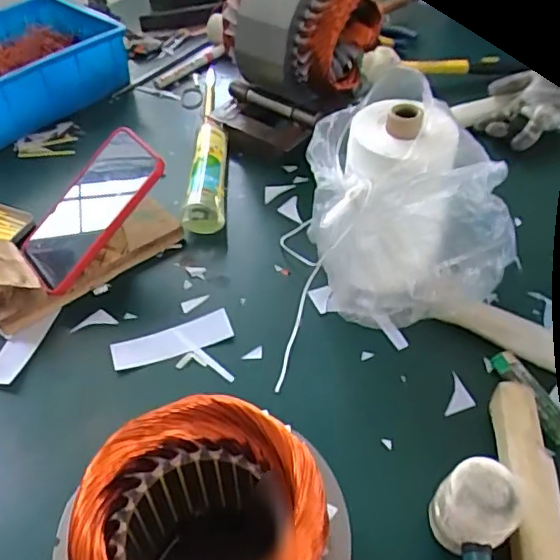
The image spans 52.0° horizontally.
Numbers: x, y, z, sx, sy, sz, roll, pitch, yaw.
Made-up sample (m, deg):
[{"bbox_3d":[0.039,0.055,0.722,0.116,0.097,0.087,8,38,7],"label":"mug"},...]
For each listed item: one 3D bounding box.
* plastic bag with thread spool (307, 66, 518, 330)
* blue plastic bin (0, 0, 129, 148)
[{"bbox_3d":[0.116,-0.065,0.527,0.164,0.173,0.161,-8,46,-5],"label":"plastic bag with thread spool"},{"bbox_3d":[-0.373,-0.291,0.790,0.288,0.097,0.196,-35,55,-27],"label":"blue plastic bin"}]

